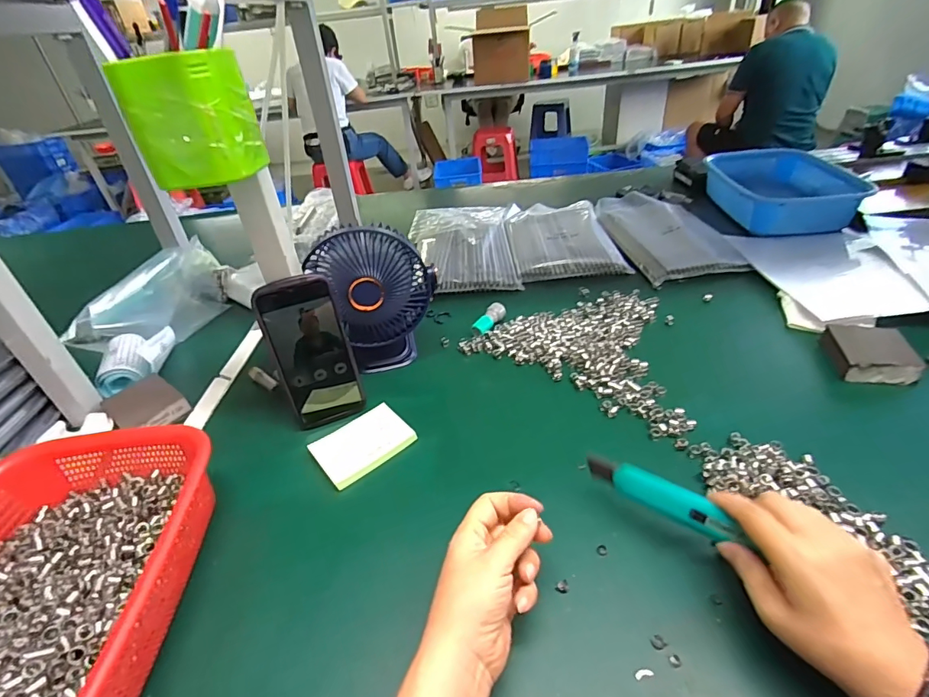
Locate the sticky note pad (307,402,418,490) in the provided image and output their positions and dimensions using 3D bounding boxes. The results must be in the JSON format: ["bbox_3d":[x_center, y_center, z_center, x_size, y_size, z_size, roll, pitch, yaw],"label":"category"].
[{"bbox_3d":[-0.106,0.101,0.483,0.095,0.018,0.062,-31,42,-30],"label":"sticky note pad"}]

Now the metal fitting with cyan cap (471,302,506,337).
[{"bbox_3d":[0.035,-0.041,0.644,0.023,0.020,0.060,22,44,34],"label":"metal fitting with cyan cap"}]

